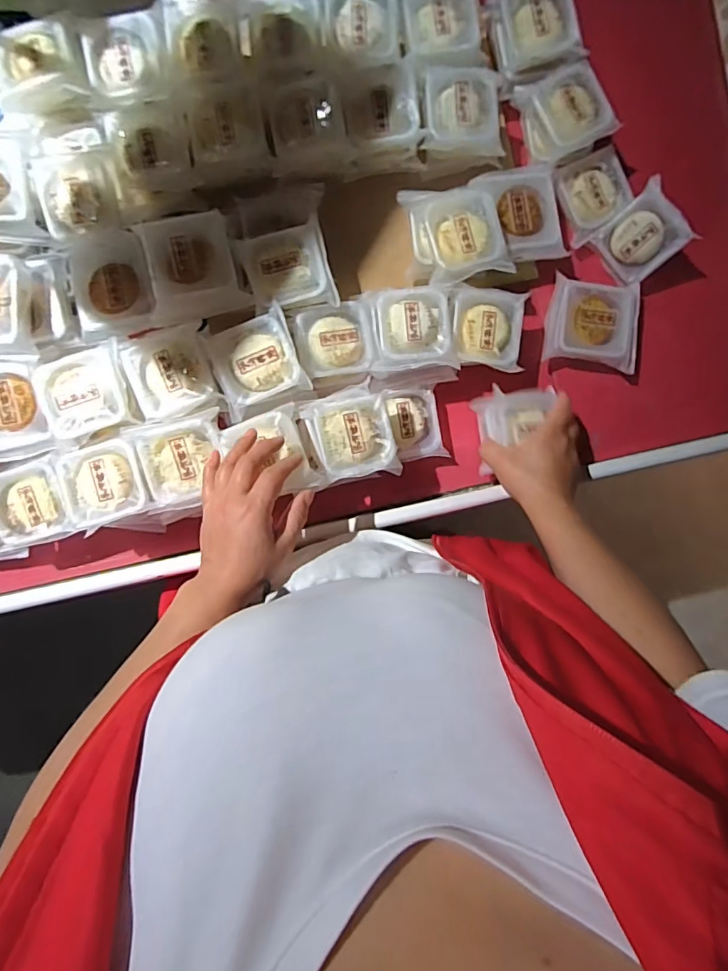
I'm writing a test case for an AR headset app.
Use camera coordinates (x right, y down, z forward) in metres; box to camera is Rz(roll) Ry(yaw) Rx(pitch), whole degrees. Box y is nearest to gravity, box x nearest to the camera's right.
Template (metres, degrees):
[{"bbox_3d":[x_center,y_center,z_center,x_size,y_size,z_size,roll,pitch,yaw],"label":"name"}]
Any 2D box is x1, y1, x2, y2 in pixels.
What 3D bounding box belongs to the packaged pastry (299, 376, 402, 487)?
[{"bbox_3d":[-0.016,-0.055,0.537,0.091,0.040,0.102,-17,93,-3],"label":"packaged pastry"}]

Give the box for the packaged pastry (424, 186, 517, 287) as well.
[{"bbox_3d":[0.115,-0.282,0.557,0.088,0.031,0.096,-13,93,-3],"label":"packaged pastry"}]

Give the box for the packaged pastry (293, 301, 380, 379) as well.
[{"bbox_3d":[-0.031,-0.161,0.551,0.091,0.028,0.083,-11,93,-3],"label":"packaged pastry"}]

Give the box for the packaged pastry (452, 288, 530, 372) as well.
[{"bbox_3d":[0.140,-0.178,0.576,0.082,0.032,0.085,3,92,-4],"label":"packaged pastry"}]

